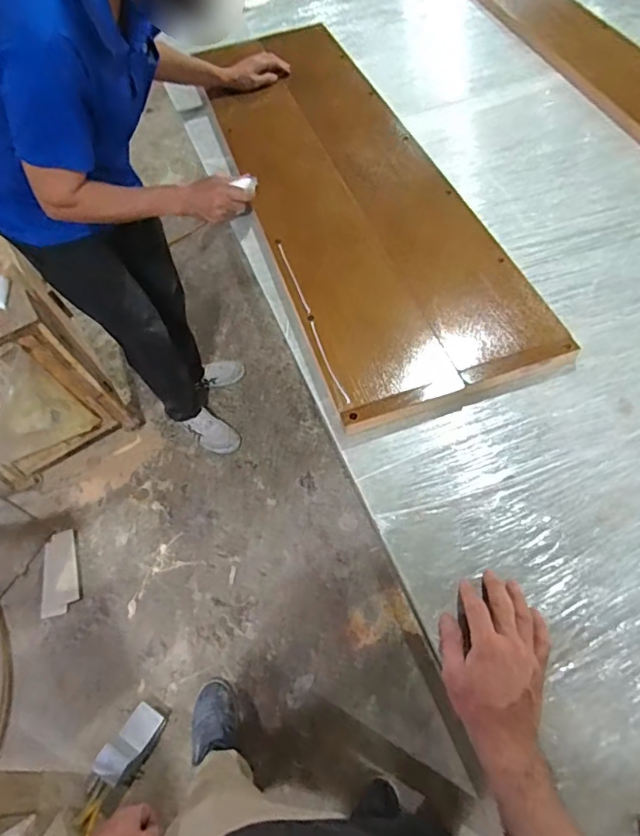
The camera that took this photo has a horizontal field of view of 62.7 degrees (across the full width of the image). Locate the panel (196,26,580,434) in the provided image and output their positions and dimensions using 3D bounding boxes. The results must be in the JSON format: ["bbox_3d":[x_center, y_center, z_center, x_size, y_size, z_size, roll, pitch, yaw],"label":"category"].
[{"bbox_3d":[0.034,-0.483,1.037,0.358,0.033,1.113,-16,57,-8],"label":"panel"}]

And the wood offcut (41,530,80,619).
[{"bbox_3d":[-0.753,0.444,1.518,0.102,0.009,0.235,-16,57,-5],"label":"wood offcut"}]

